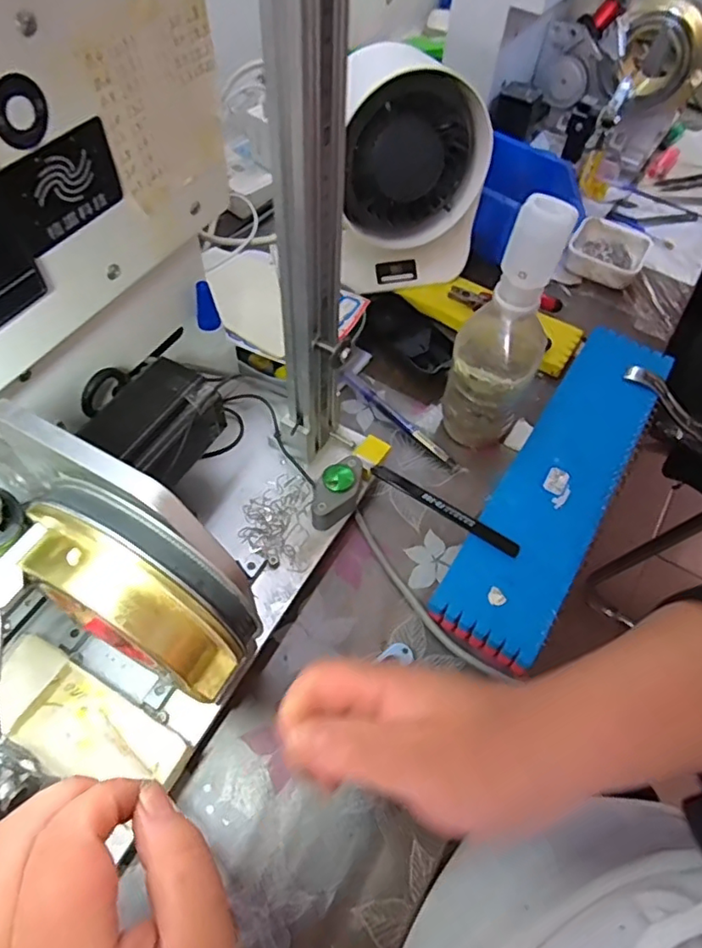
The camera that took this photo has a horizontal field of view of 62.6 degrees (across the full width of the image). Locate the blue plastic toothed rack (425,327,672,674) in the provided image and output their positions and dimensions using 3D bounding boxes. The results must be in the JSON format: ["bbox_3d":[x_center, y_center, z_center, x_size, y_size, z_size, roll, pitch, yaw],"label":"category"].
[{"bbox_3d":[0.180,-0.004,0.488,0.078,0.027,0.345,30,60,15],"label":"blue plastic toothed rack"}]

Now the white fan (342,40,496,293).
[{"bbox_3d":[0.051,-0.280,0.550,0.157,0.186,0.080,-16,59,-14],"label":"white fan"}]

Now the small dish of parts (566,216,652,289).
[{"bbox_3d":[0.283,-0.245,0.641,0.078,0.029,0.084,31,60,15],"label":"small dish of parts"}]

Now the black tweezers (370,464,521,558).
[{"bbox_3d":[0.072,0.027,0.446,0.125,0.009,0.013,30,60,15],"label":"black tweezers"}]

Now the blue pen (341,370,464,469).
[{"bbox_3d":[0.044,-0.051,0.517,0.139,0.013,0.013,41,63,20],"label":"blue pen"}]

